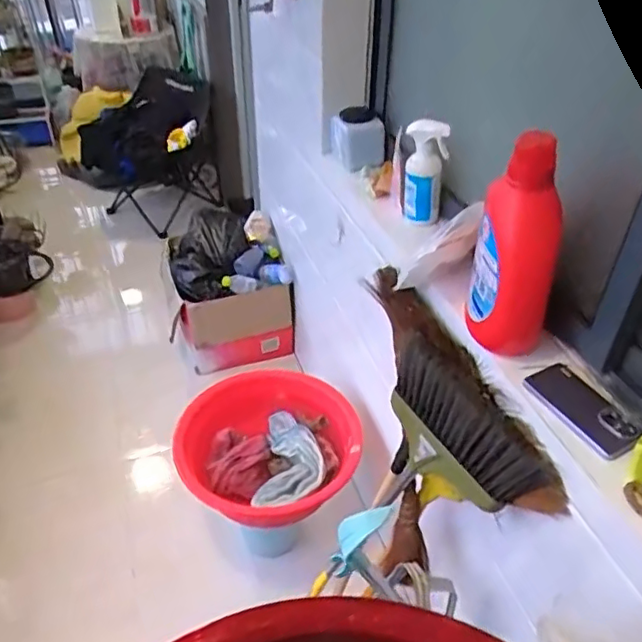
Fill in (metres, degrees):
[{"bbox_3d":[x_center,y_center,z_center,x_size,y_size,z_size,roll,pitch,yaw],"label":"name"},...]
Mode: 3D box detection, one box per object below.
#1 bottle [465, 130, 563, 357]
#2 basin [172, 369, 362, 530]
[{"bbox_3d":[0.293,-0.111,0.879,0.115,0.336,0.119,16,42,18],"label":"bottle"},{"bbox_3d":[-0.134,0.315,1.548,0.453,0.155,0.389,0,39,-1],"label":"basin"}]

